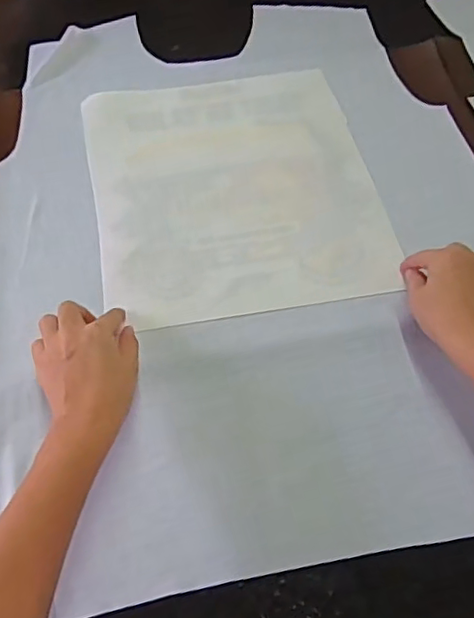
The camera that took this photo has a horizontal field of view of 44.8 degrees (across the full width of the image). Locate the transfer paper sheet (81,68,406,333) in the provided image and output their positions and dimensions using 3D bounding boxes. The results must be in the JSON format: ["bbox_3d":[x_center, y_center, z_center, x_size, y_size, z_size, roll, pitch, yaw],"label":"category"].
[{"bbox_3d":[-0.005,-0.145,0.656,0.307,0.008,0.346,-8,59,-5],"label":"transfer paper sheet"}]

